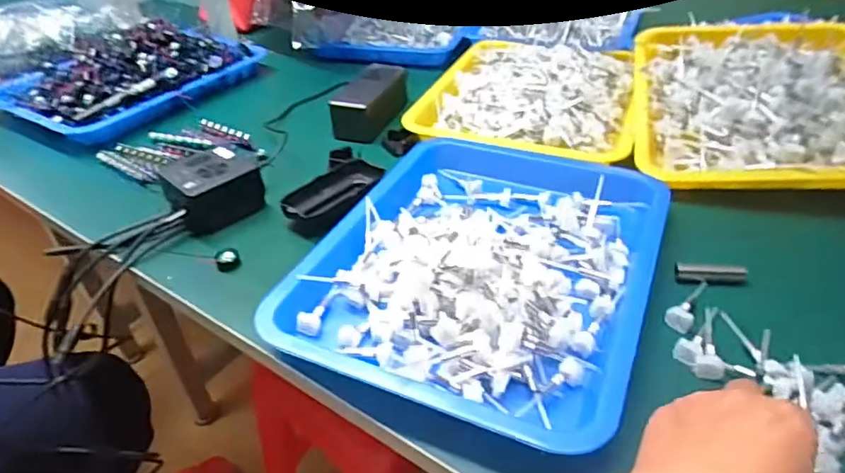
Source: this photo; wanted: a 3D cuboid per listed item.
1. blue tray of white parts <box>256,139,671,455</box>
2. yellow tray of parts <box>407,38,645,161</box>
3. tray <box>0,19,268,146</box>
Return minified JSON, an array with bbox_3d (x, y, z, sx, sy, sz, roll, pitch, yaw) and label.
[{"bbox_3d":[0.063,0.003,0.484,0.264,0.042,0.339,15,42,23],"label":"blue tray of white parts"},{"bbox_3d":[0.136,-0.190,0.703,0.250,0.039,0.251,10,40,17],"label":"yellow tray of parts"},{"bbox_3d":[-0.428,-0.246,0.811,0.268,0.068,0.306,20,44,27],"label":"tray"}]

